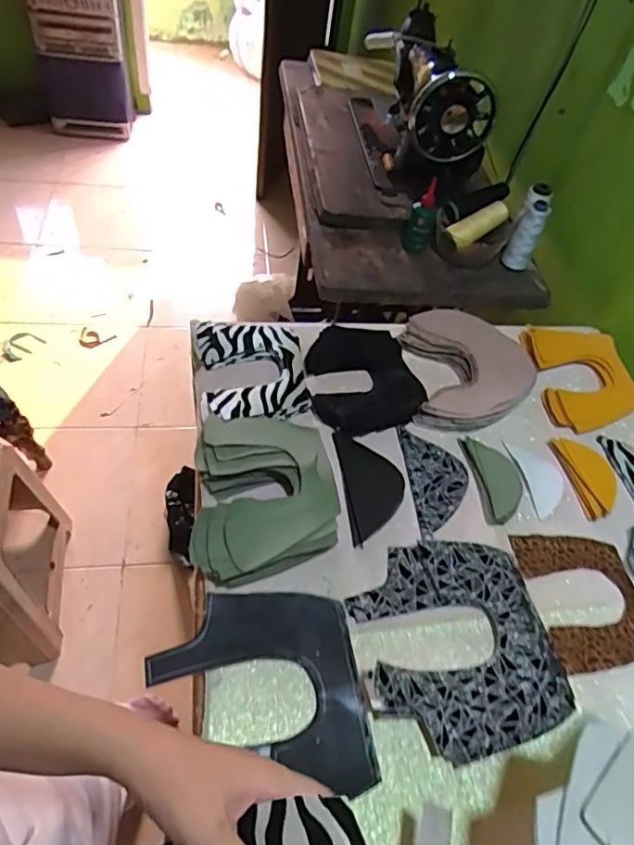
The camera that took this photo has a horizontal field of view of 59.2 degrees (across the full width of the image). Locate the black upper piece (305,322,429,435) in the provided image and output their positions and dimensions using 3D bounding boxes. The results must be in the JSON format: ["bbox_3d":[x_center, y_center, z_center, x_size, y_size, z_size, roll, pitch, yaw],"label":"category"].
[{"bbox_3d":[0.061,-0.056,0.734,0.139,0.029,0.164,-4,53,-13],"label":"black upper piece"}]

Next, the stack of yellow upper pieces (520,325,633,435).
[{"bbox_3d":[0.369,-0.069,0.780,0.137,0.029,0.168,-2,52,-11],"label":"stack of yellow upper pieces"}]

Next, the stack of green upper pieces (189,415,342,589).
[{"bbox_3d":[-0.058,0.072,0.595,0.148,0.046,0.188,-3,53,-12],"label":"stack of green upper pieces"}]

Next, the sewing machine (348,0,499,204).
[{"bbox_3d":[0.184,-0.609,1.038,0.161,0.196,0.381,-3,53,-12],"label":"sewing machine"}]

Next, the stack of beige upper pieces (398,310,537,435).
[{"bbox_3d":[0.209,-0.071,0.755,0.177,0.041,0.179,-2,52,-11],"label":"stack of beige upper pieces"}]

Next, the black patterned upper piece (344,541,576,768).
[{"bbox_3d":[0.133,0.202,0.530,0.181,0.032,0.193,-7,54,-15],"label":"black patterned upper piece"}]

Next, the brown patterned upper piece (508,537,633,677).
[{"bbox_3d":[0.287,0.187,0.594,0.124,0.004,0.143,-2,52,-11],"label":"brown patterned upper piece"}]

